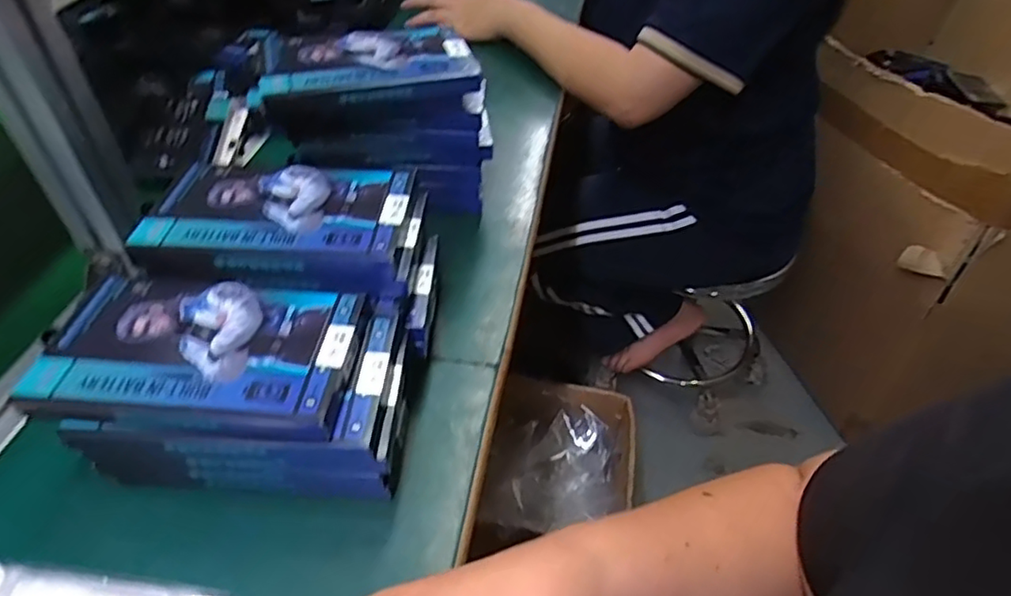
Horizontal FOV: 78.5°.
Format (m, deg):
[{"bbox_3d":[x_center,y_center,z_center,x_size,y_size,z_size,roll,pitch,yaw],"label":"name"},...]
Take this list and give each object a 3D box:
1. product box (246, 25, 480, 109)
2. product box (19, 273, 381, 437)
[{"bbox_3d":[-0.113,-0.180,0.496,0.172,0.031,0.096,-10,45,-11],"label":"product box"},{"bbox_3d":[-0.167,0.029,0.349,0.162,0.019,0.098,2,44,2],"label":"product box"}]

